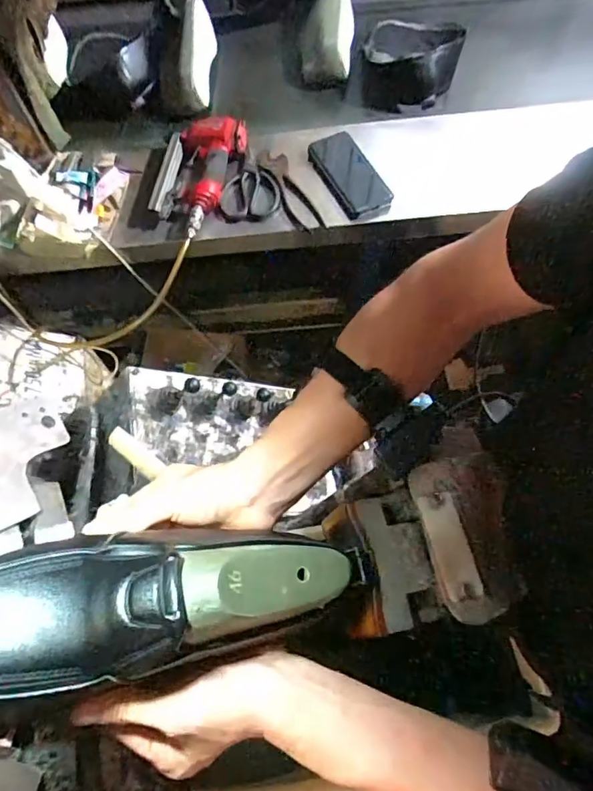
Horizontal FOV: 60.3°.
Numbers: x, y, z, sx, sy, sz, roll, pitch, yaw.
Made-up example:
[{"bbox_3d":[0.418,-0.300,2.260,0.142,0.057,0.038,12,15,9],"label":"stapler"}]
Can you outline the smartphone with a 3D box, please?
[{"bbox_3d":[0.098,-0.388,0.902,0.091,0.016,0.174,-34,87,-10],"label":"smartphone"}]

